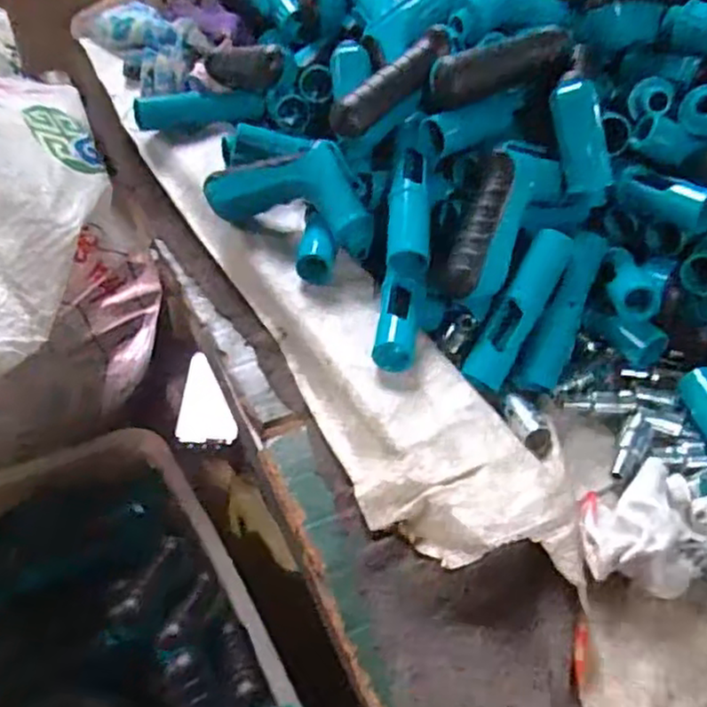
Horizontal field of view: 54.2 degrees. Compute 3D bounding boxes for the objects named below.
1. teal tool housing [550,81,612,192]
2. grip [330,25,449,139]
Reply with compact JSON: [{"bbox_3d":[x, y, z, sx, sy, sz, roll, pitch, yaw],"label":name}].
[{"bbox_3d":[0.160,-0.152,0.485,0.027,0.076,0.024,-28,19,-26],"label":"teal tool housing"},{"bbox_3d":[0.029,-0.199,0.508,0.113,0.021,0.024,-42,60,-10],"label":"grip"}]

